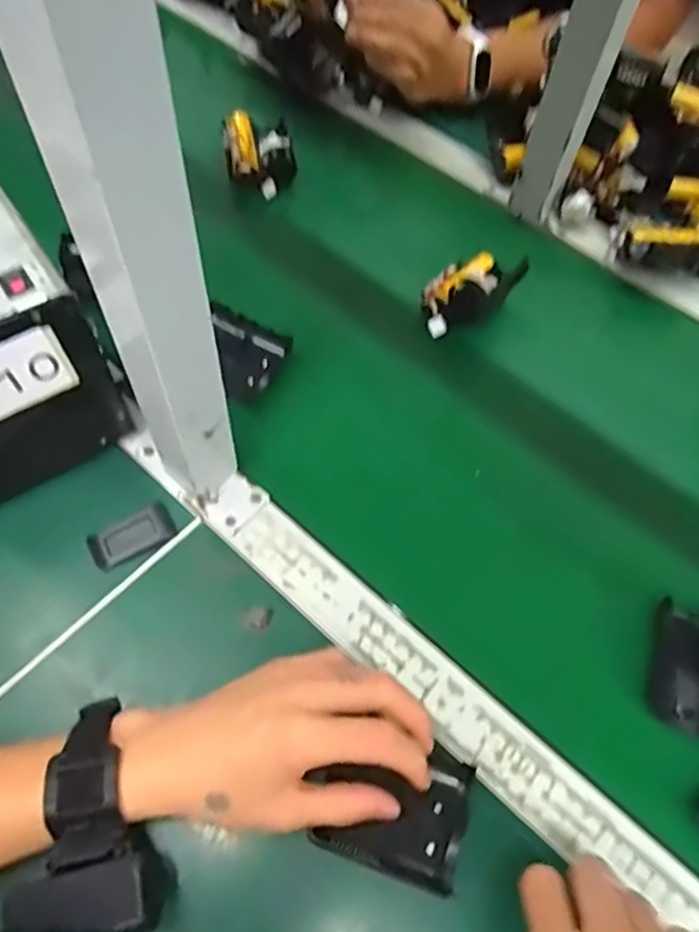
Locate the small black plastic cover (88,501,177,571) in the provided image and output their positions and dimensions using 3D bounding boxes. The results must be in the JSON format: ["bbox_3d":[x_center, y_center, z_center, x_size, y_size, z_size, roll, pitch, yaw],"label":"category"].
[{"bbox_3d":[-0.148,0.048,0.421,0.055,0.006,0.028,-29,67,-17],"label":"small black plastic cover"}]

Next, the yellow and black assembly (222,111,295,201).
[{"bbox_3d":[-0.089,-0.313,0.611,0.064,0.034,0.095,-9,62,-8],"label":"yellow and black assembly"}]

